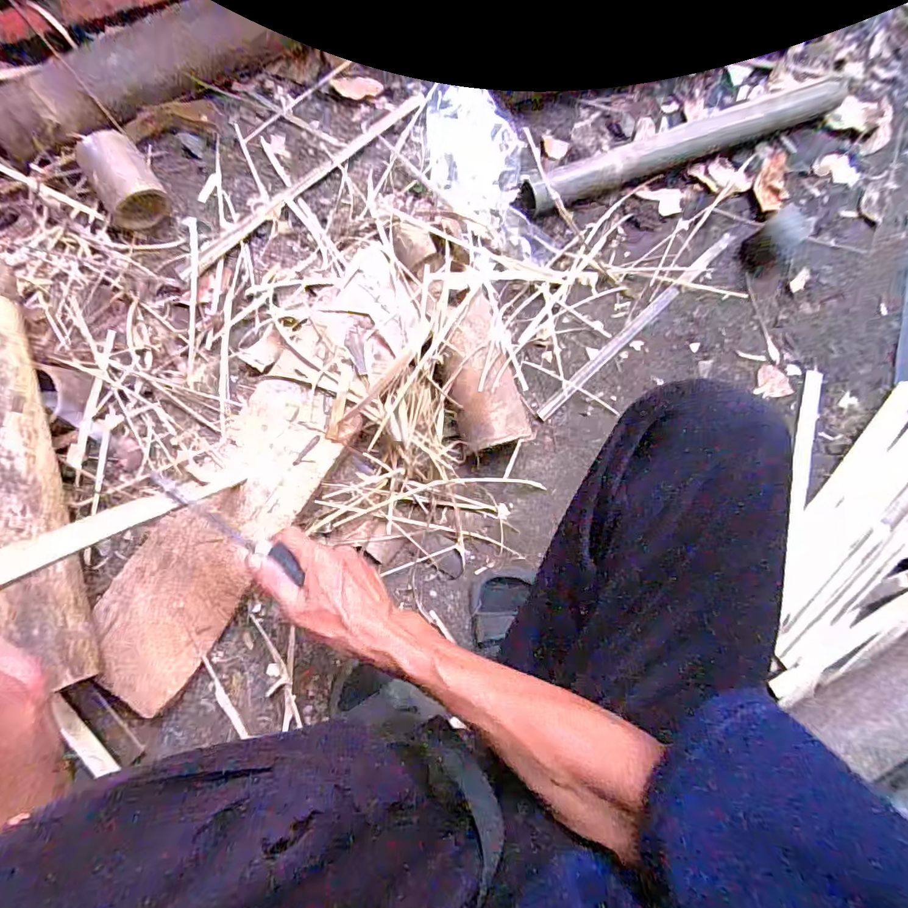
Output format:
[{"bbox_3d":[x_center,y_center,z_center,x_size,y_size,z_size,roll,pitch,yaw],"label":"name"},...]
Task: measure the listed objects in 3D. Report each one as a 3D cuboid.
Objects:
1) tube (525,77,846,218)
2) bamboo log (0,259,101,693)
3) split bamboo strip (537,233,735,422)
[{"bbox_3d":[0.324,-0.429,0.665,0.493,0.041,0.053,-24,88,-8],"label":"tube"},{"bbox_3d":[-0.428,0.009,0.464,0.074,0.062,0.431,-18,85,-9],"label":"bamboo log"},{"bbox_3d":[0.249,-0.177,0.662,0.373,0.009,0.018,-43,91,-8],"label":"split bamboo strip"}]

